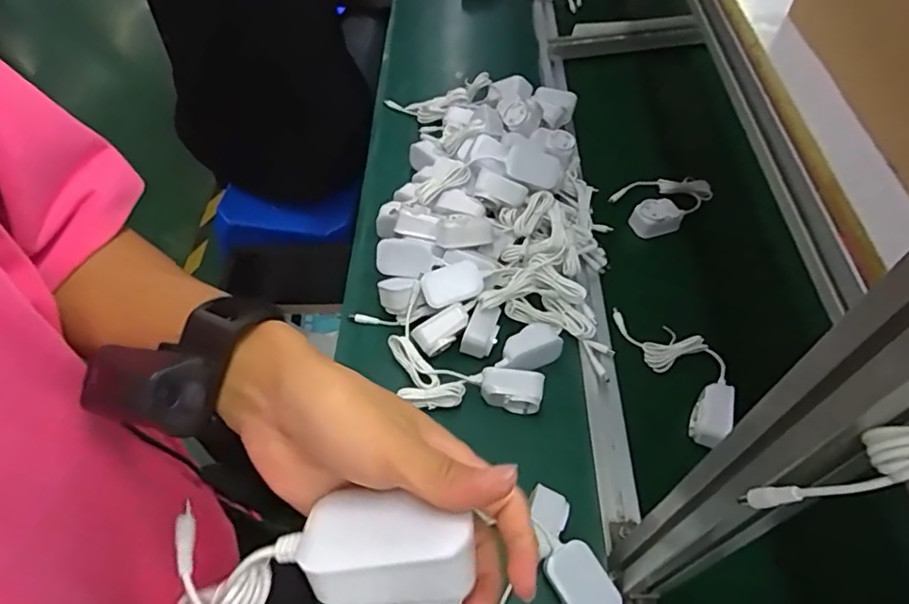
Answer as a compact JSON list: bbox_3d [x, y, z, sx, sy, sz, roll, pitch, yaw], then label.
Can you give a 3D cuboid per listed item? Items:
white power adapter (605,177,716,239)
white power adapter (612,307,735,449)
[{"bbox_3d":[0.306,-0.152,0.874,0.100,0.054,0.146,39,60,22],"label":"white power adapter"},{"bbox_3d":[0.280,0.075,0.702,0.087,0.048,0.196,-14,56,-14],"label":"white power adapter"}]

